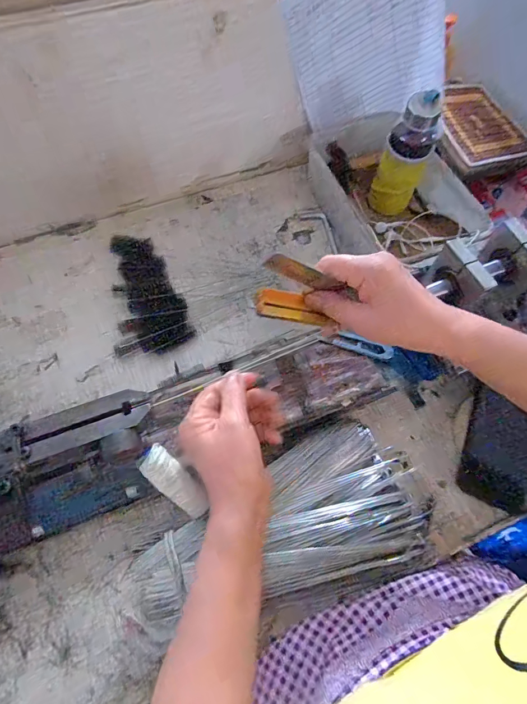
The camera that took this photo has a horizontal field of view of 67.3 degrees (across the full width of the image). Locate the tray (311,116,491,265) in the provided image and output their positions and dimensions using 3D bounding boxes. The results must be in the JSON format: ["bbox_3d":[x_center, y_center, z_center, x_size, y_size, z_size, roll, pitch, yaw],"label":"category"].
[{"bbox_3d":[0.185,-0.233,0.589,0.176,0.086,0.253,-18,66,-10],"label":"tray"}]

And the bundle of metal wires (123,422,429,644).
[{"bbox_3d":[0.020,0.176,0.416,0.324,0.037,0.149,-15,66,-9],"label":"bundle of metal wires"}]

